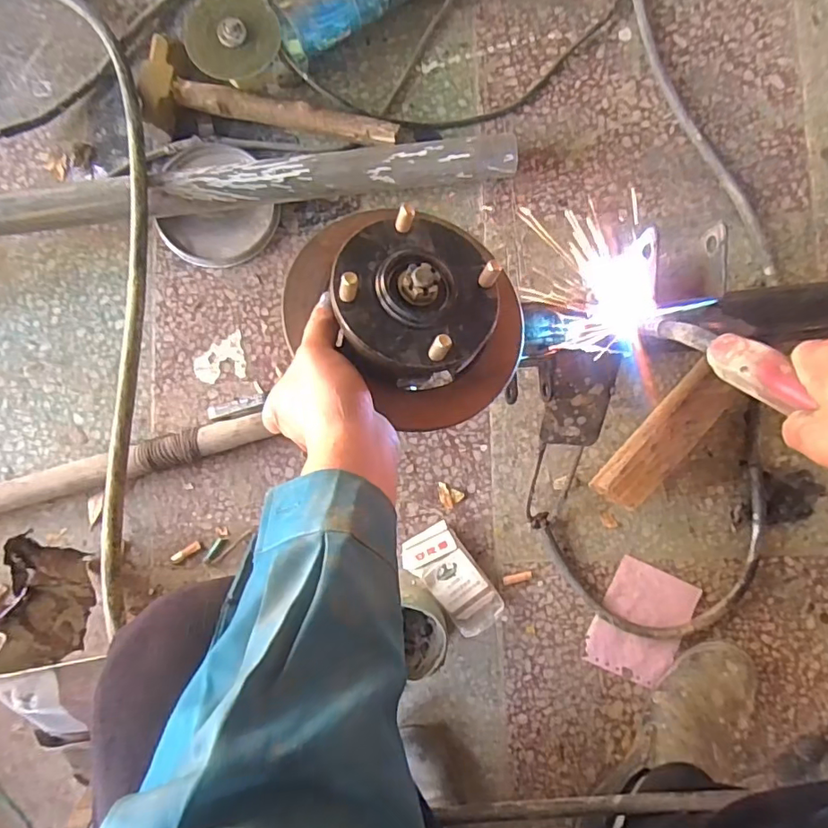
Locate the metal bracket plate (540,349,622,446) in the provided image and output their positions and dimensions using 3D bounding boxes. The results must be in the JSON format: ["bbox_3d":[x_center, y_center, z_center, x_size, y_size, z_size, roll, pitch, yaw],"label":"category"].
[{"bbox_3d":[0.166,-0.015,0.531,0.066,0.007,0.101,0,115,-2],"label":"metal bracket plate"}]

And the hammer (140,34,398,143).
[{"bbox_3d":[-0.172,-0.361,0.636,0.313,0.039,0.098,13,85,1],"label":"hammer"}]

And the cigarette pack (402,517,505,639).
[{"bbox_3d":[0.044,0.187,0.603,0.063,0.019,0.124,-37,86,-3],"label":"cigarette pack"}]

